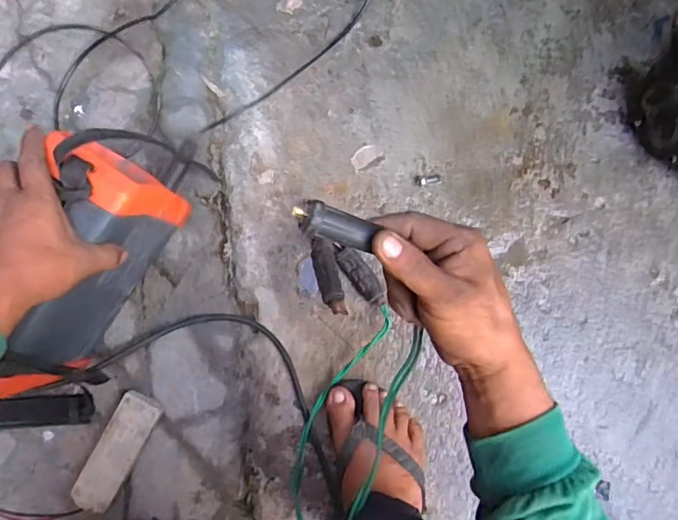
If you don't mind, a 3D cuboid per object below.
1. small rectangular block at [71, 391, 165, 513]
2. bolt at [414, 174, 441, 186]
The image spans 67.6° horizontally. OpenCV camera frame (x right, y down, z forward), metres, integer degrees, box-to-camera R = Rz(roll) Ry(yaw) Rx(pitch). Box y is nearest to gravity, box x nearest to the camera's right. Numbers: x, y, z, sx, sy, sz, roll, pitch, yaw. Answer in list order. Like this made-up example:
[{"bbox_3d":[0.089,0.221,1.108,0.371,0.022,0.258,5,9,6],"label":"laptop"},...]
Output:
[{"bbox_3d":[-0.258,0.224,0.592,0.048,0.029,0.138,28,84,0],"label":"small rectangular block"},{"bbox_3d":[0.113,-0.101,0.640,0.034,0.006,0.014,-5,85,-3],"label":"bolt"}]

